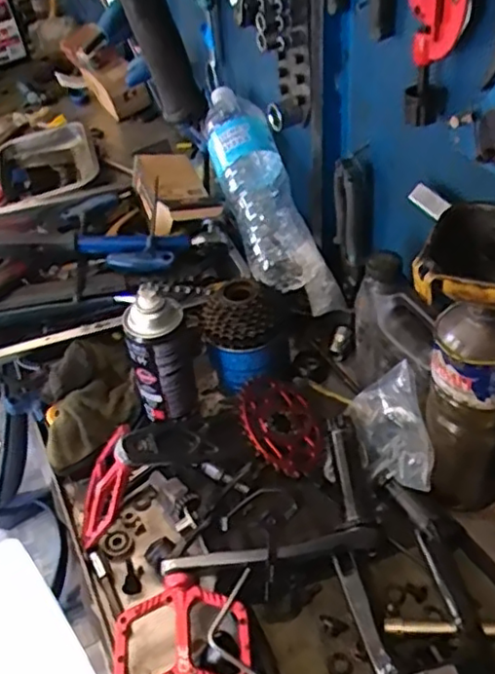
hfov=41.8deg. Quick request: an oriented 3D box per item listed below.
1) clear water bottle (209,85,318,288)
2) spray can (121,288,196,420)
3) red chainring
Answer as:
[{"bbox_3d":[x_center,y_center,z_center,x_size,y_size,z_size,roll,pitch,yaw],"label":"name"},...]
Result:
[{"bbox_3d":[0.013,-0.210,0.864,0.095,0.069,0.313,-15,71,-8],"label":"clear water bottle"},{"bbox_3d":[-0.093,0.021,0.692,0.060,0.161,0.054,-13,44,-7],"label":"spray can"},{"bbox_3d":[0.034,0.097,0.699,0.104,0.015,0.119,6,46,-37],"label":"red chainring"}]

